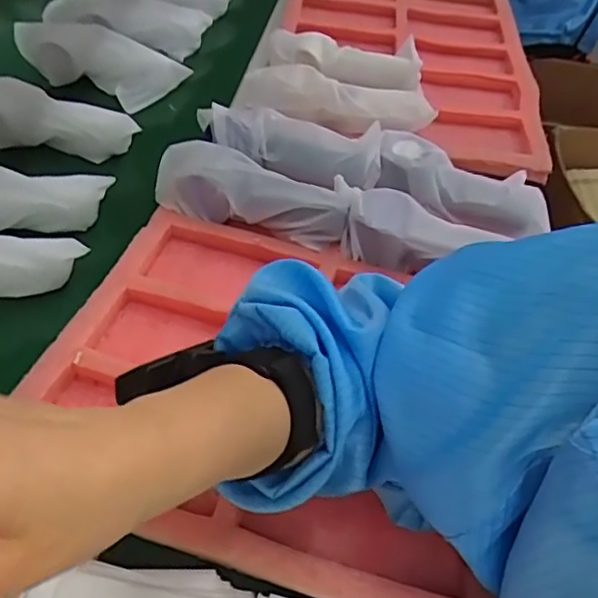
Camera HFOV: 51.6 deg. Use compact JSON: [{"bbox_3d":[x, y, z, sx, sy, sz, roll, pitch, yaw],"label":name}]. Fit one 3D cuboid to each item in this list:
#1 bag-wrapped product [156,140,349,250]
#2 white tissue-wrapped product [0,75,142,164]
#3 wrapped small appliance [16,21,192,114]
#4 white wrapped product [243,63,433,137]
[{"bbox_3d":[-0.042,-0.096,0.560,0.174,0.060,0.058,14,47,7],"label":"bag-wrapped product"},{"bbox_3d":[-0.270,-0.189,0.635,0.203,0.060,0.045,5,46,-2],"label":"white tissue-wrapped product"},{"bbox_3d":[-0.232,-0.273,0.726,0.193,0.081,0.041,6,46,-1],"label":"wrapped small appliance"},{"bbox_3d":[0.045,-0.217,0.683,0.207,0.048,0.060,9,46,2],"label":"white wrapped product"}]

